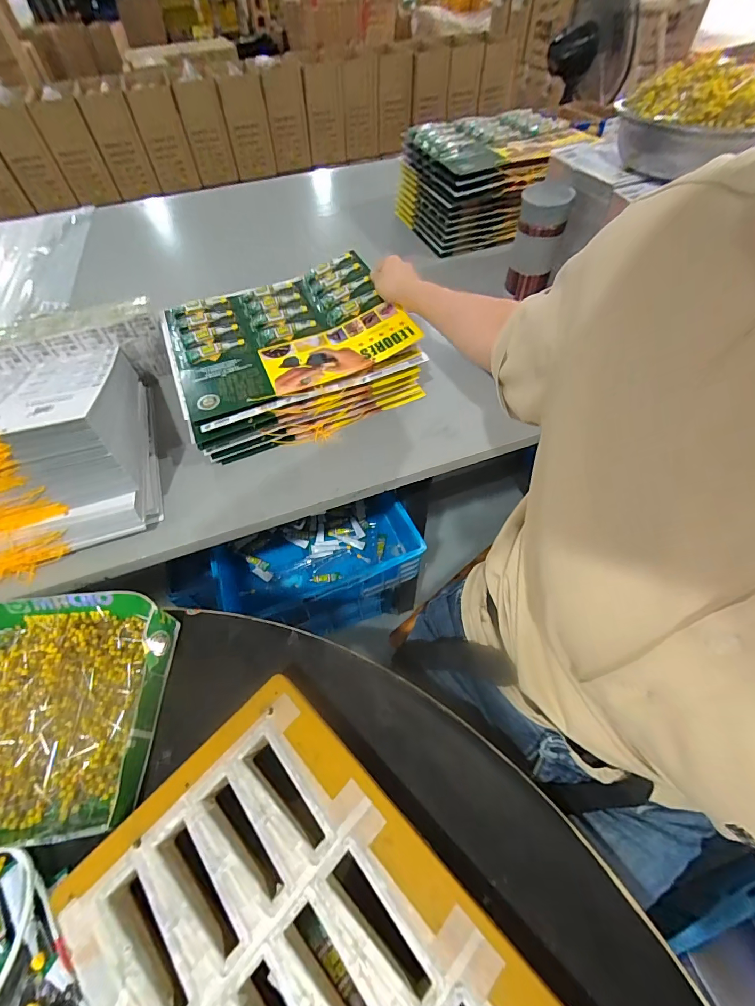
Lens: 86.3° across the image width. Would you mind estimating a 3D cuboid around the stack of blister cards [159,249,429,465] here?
[{"bbox_3d":[-0.154,-0.248,0.664,0.329,0.097,0.299,-22,59,-10],"label":"stack of blister cards"}]

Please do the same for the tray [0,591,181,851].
[{"bbox_3d":[-0.354,0.205,0.406,0.267,0.033,0.217,-4,55,-1],"label":"tray"}]

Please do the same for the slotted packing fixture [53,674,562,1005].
[{"bbox_3d":[-0.034,0.352,0.288,0.374,0.049,0.224,38,65,25],"label":"slotted packing fixture"}]

